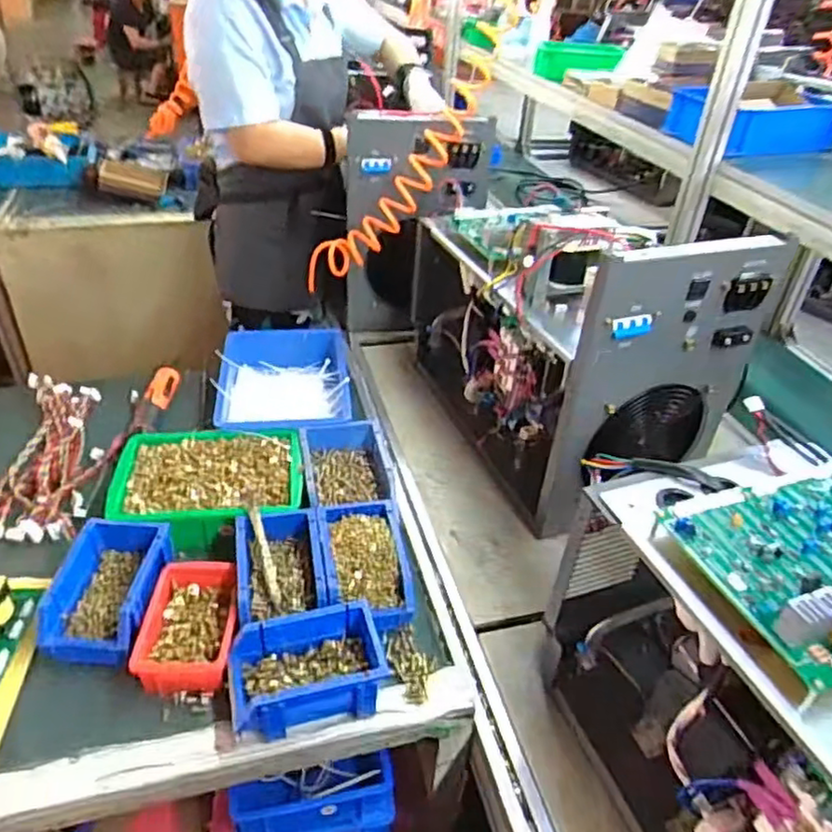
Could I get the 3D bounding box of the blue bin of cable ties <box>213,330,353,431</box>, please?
[{"bbox_3d":[-0.227,-0.060,1.138,0.212,0.066,0.308,-3,38,-10],"label":"blue bin of cable ties"}]

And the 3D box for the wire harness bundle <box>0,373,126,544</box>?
[{"bbox_3d":[-0.573,0.071,0.975,0.226,0.030,0.424,3,37,-2],"label":"wire harness bundle"}]

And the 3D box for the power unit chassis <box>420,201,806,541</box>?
[{"bbox_3d":[0.229,-0.154,1.083,0.287,0.445,0.540,-9,39,-18],"label":"power unit chassis"}]

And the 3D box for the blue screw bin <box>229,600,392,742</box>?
[{"bbox_3d":[-0.116,0.267,0.714,0.165,0.055,0.117,-7,38,-15],"label":"blue screw bin"}]

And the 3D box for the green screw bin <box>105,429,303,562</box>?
[{"bbox_3d":[-0.289,0.105,0.935,0.249,0.072,0.192,-2,37,-9],"label":"green screw bin"}]

